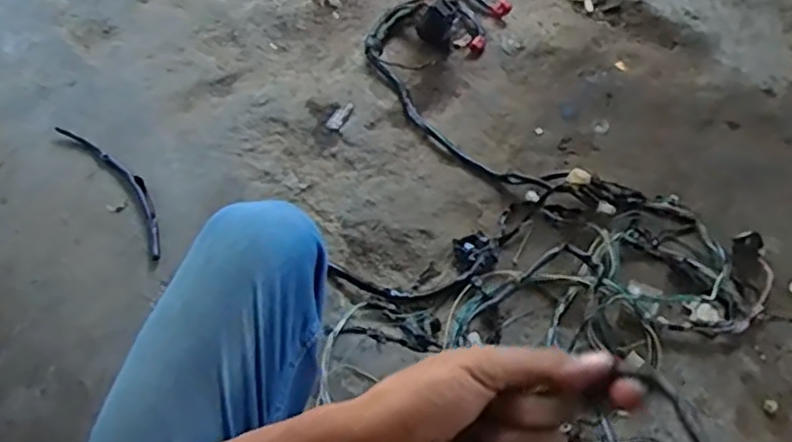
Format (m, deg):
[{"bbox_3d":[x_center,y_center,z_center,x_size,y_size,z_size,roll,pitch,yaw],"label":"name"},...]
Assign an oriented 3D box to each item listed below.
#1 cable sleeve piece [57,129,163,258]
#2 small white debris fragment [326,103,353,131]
[{"bbox_3d":[-0.392,-0.055,0.979,0.051,0.014,0.272,-36,68,-17],"label":"cable sleeve piece"},{"bbox_3d":[-0.085,-0.162,1.066,0.023,0.004,0.055,31,67,15],"label":"small white debris fragment"}]

